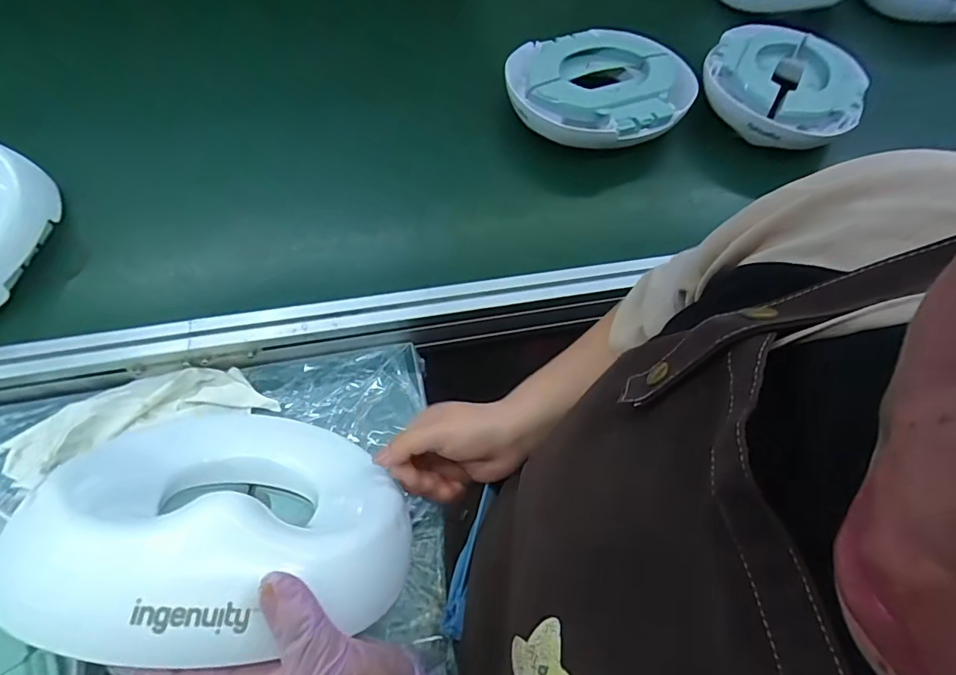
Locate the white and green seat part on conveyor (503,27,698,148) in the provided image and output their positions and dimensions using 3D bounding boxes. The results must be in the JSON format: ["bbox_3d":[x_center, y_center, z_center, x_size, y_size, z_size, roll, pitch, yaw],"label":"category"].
[{"bbox_3d":[0.187,-0.391,0.795,0.271,0.068,0.220,-9,60,-8],"label":"white and green seat part on conveyor"}]

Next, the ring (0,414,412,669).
[{"bbox_3d":[-0.164,0.111,0.352,0.216,0.257,0.046,9,93,-20],"label":"ring"}]

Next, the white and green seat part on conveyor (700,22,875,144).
[{"bbox_3d":[0.498,-0.418,0.827,0.241,0.067,0.270,23,61,11],"label":"white and green seat part on conveyor"}]

